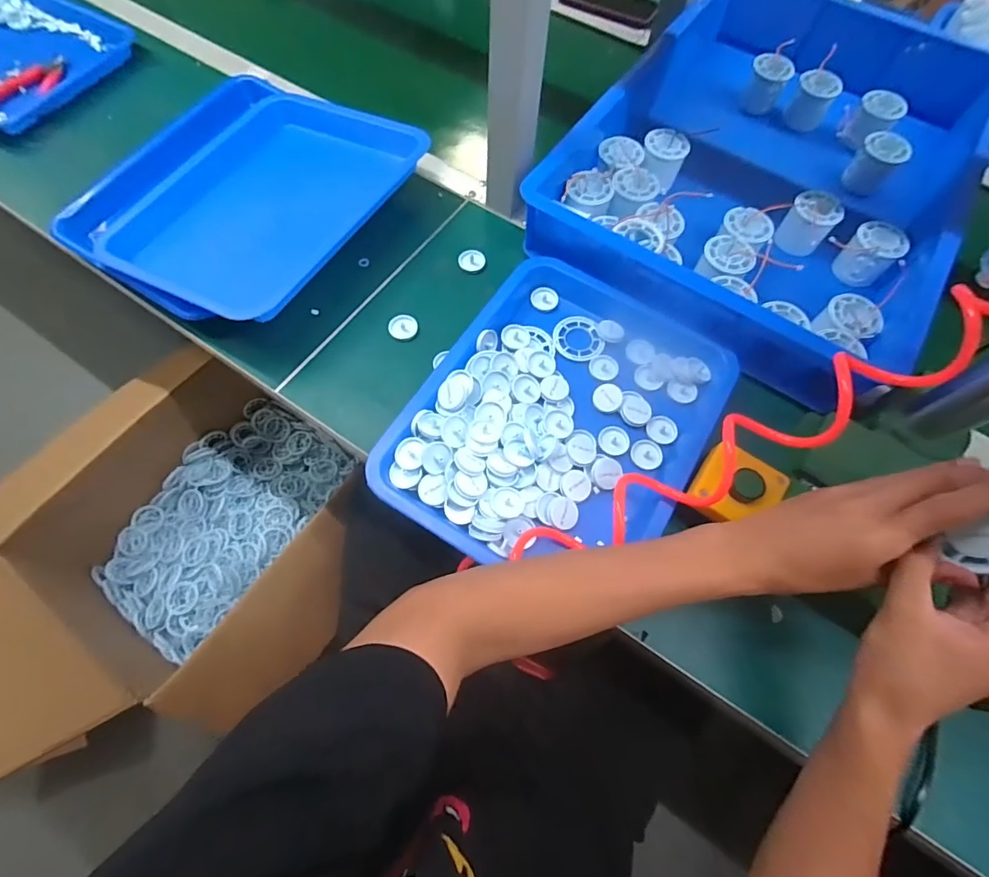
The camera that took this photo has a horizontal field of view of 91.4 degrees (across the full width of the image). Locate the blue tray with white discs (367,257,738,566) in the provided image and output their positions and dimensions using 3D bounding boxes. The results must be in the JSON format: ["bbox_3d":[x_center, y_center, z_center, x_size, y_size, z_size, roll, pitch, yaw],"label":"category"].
[{"bbox_3d":[0.067,-0.025,0.486,0.260,0.034,0.326,30,69,11],"label":"blue tray with white discs"}]

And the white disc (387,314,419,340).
[{"bbox_3d":[-0.102,-0.125,0.540,0.032,0.010,0.028,-13,67,-8],"label":"white disc"}]

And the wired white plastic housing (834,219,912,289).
[{"bbox_3d":[0.440,-0.217,0.569,0.057,0.052,0.057,43,71,15],"label":"wired white plastic housing"}]

